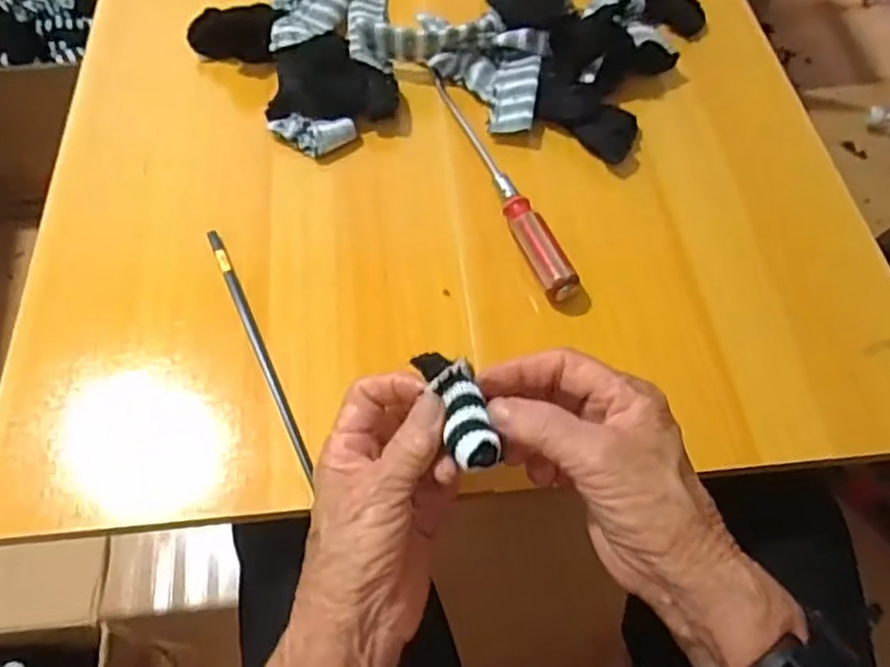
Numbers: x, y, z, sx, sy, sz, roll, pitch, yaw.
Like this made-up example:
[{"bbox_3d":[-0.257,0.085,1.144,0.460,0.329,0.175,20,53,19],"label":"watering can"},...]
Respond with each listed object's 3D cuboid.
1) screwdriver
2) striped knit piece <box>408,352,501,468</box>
[{"bbox_3d":[0.037,-0.118,0.505,0.021,0.025,0.231,-17,60,-11],"label":"screwdriver"},{"bbox_3d":[0.007,0.035,0.334,0.025,0.014,0.065,-16,56,-10],"label":"striped knit piece"}]

